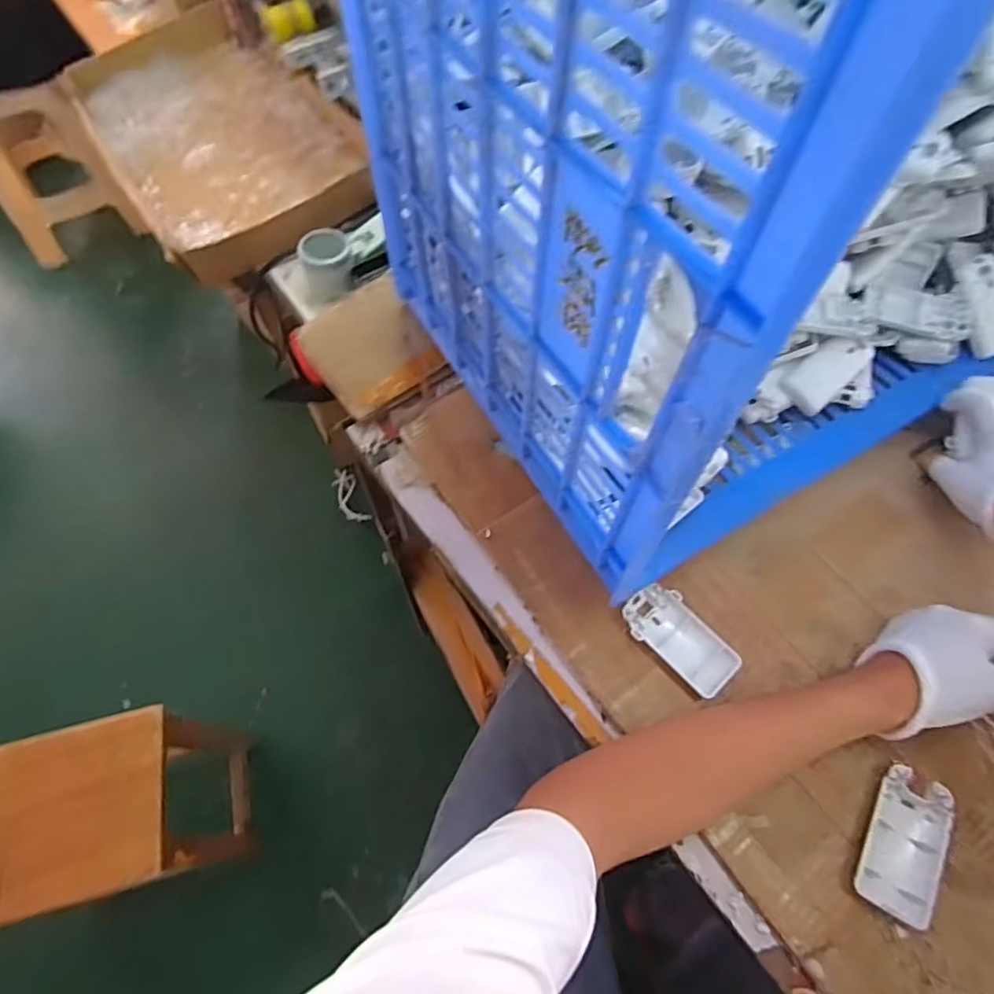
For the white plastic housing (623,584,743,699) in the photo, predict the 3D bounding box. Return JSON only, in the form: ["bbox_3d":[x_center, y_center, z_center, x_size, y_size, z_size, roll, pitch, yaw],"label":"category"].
[{"bbox_3d":[0.150,0.117,0.477,0.051,0.013,0.096,-33,66,-16],"label":"white plastic housing"}]

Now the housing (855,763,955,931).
[{"bbox_3d":[0.286,0.241,0.402,0.044,0.014,0.094,26,65,14],"label":"housing"}]

